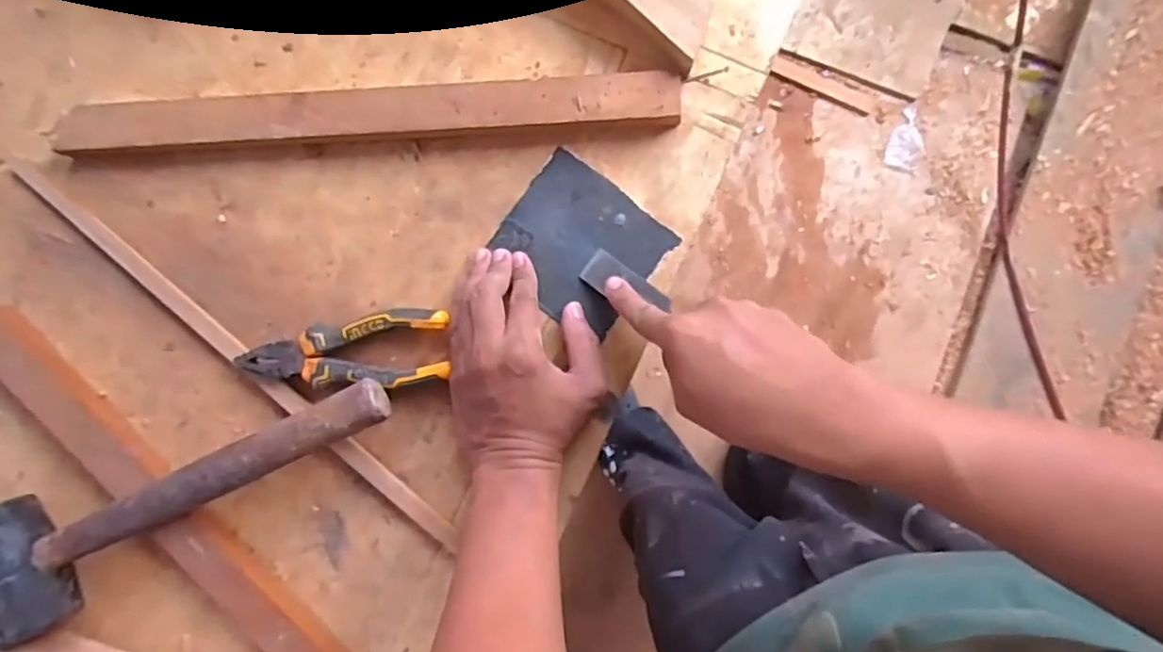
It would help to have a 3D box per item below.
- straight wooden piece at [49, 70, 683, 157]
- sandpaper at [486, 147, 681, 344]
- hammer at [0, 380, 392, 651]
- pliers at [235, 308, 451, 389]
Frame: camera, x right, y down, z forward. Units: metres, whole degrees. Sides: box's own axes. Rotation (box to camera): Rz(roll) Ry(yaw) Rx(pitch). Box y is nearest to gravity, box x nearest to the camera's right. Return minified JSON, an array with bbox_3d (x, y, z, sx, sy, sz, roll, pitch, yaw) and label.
[{"bbox_3d":[-0.165,-0.154,0.444,0.463,0.029,0.038,-1,93,2],"label":"straight wooden piece"},{"bbox_3d":[-0.002,-0.059,0.446,0.108,0.004,0.096,38,94,2],"label":"sandpaper"},{"bbox_3d":[-0.285,0.126,0.438,0.326,0.067,0.098,-23,89,3],"label":"hammer"},{"bbox_3d":[-0.173,0.023,0.451,0.149,0.022,0.054,-11,93,3],"label":"pliers"}]

